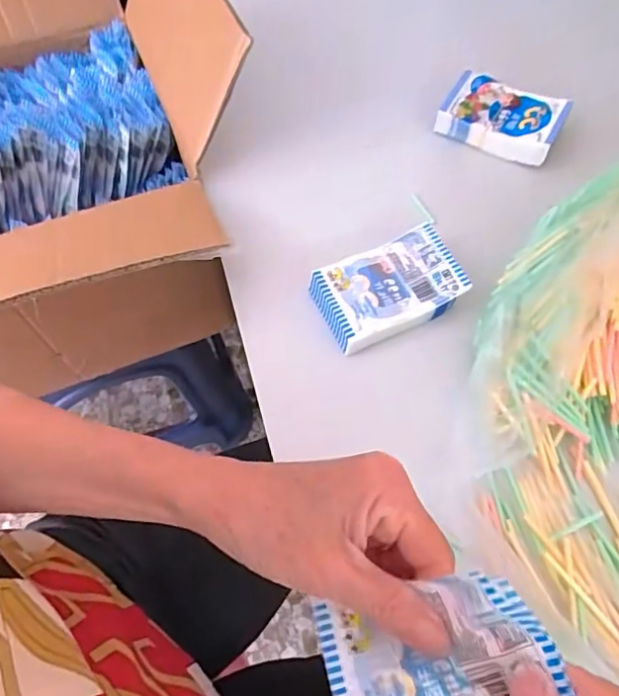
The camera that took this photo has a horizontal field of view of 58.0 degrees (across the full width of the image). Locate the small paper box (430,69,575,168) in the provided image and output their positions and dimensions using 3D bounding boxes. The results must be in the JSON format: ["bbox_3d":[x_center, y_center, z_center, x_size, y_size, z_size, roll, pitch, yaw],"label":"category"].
[{"bbox_3d":[0.178,-0.215,0.515,0.103,0.026,0.067,24,68,13],"label":"small paper box"}]

